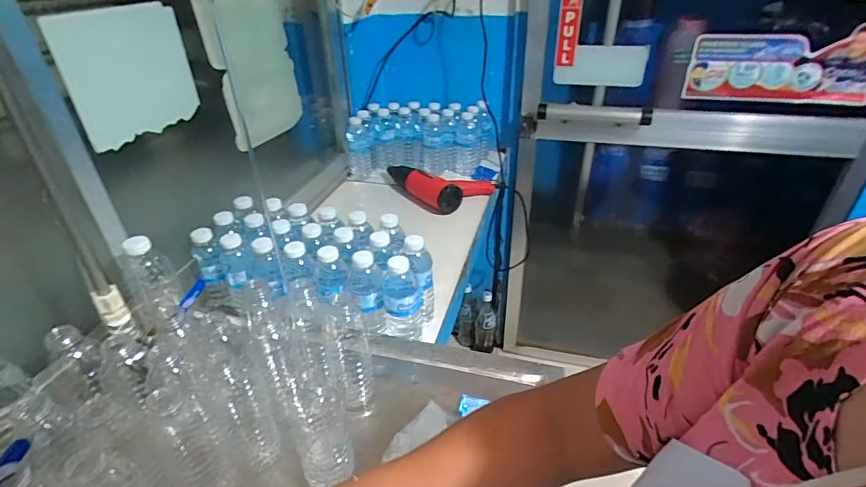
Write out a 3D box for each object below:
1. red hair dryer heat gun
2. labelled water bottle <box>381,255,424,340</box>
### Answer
[{"bbox_3d":[0.021,-0.178,1.192,0.195,0.077,0.263,-22,38,-27],"label":"red hair dryer heat gun"},{"bbox_3d":[-0.047,0.082,0.694,0.062,0.140,0.062,-4,34,-3],"label":"labelled water bottle"}]

